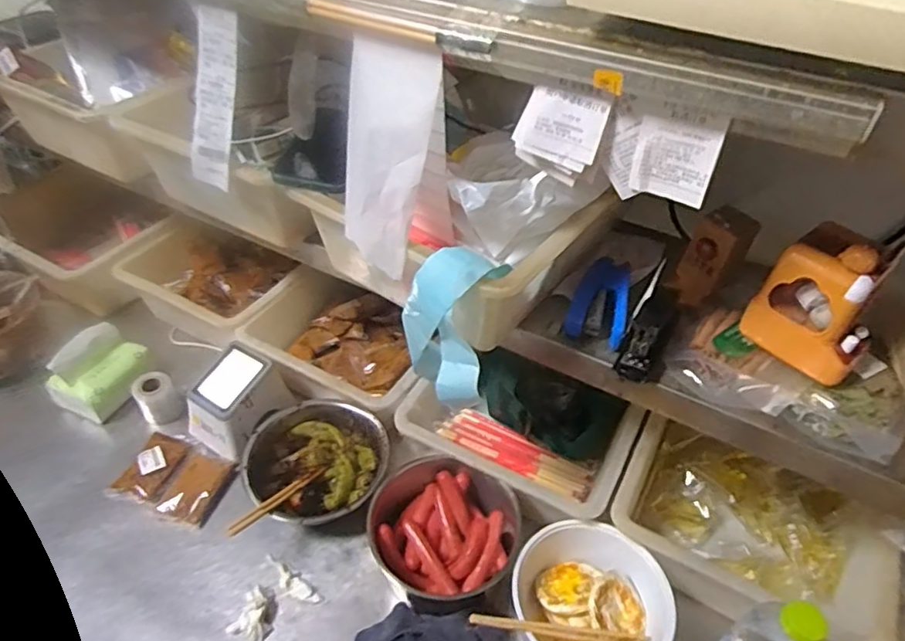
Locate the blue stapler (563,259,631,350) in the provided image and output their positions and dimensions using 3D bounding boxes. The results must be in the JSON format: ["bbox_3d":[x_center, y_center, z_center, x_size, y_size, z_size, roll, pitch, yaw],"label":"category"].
[{"bbox_3d":[0.155,-0.023,0.613,0.057,0.022,0.114,14,45,13],"label":"blue stapler"}]

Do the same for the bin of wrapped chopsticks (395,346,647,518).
[{"bbox_3d":[0.093,0.139,0.797,0.286,0.081,0.213,20,46,19],"label":"bin of wrapped chopsticks"}]

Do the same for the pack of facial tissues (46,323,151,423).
[{"bbox_3d":[-0.523,0.081,0.875,0.088,0.098,0.121,16,45,16],"label":"pack of facial tissues"}]

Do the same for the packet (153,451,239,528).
[{"bbox_3d":[-0.340,0.223,0.783,0.075,0.010,0.090,16,45,16],"label":"packet"}]

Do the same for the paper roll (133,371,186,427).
[{"bbox_3d":[-0.435,0.110,0.866,0.058,0.061,0.059,-28,50,-27],"label":"paper roll"}]

